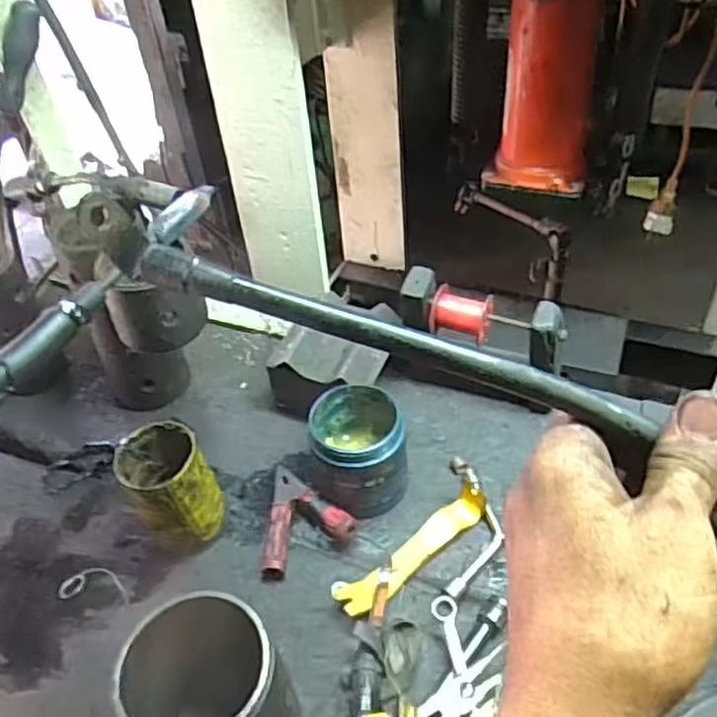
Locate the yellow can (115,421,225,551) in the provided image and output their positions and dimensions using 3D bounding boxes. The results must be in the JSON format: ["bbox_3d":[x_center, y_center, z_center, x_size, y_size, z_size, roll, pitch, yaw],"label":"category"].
[{"bbox_3d":[-0.175,0.124,0.667,0.078,0.113,0.080,-3,44,3],"label":"yellow can"}]

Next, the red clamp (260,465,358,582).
[{"bbox_3d":[-0.045,0.153,0.680,0.085,0.032,0.114,0,44,6],"label":"red clamp"}]

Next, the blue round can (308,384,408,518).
[{"bbox_3d":[-0.002,0.089,0.687,0.093,0.090,0.095,-3,44,3],"label":"blue round can"}]

